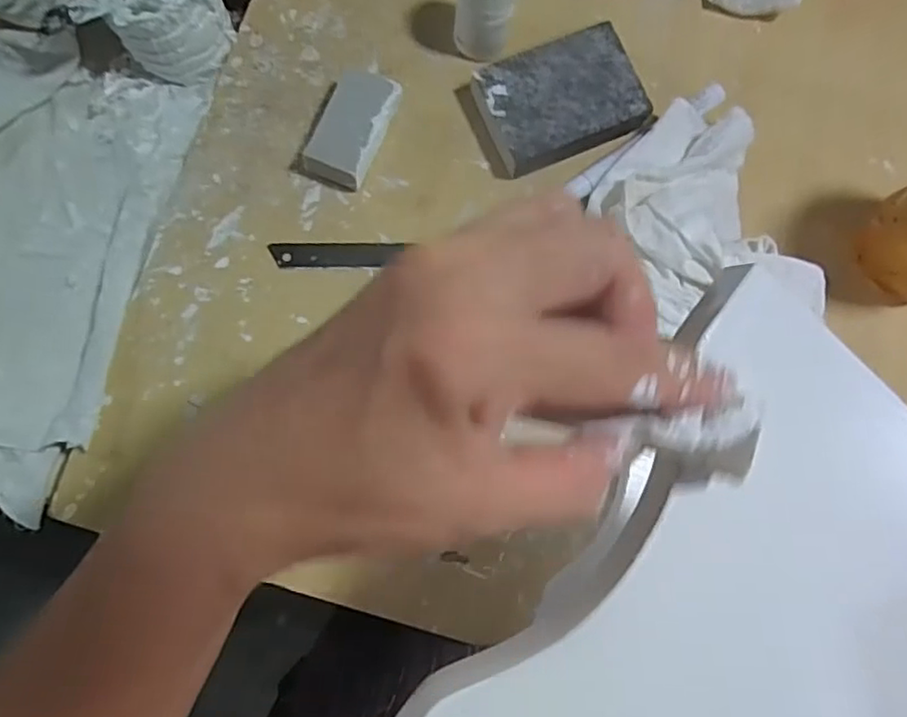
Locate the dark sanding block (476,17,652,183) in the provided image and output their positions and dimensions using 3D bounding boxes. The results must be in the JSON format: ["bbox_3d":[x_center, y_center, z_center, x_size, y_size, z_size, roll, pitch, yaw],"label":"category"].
[{"bbox_3d":[0.069,-0.165,0.415,0.099,0.026,0.071,-25,83,-7],"label":"dark sanding block"}]

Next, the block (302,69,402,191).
[{"bbox_3d":[-0.063,-0.141,0.401,0.038,0.027,0.074,22,80,0],"label":"block"}]

